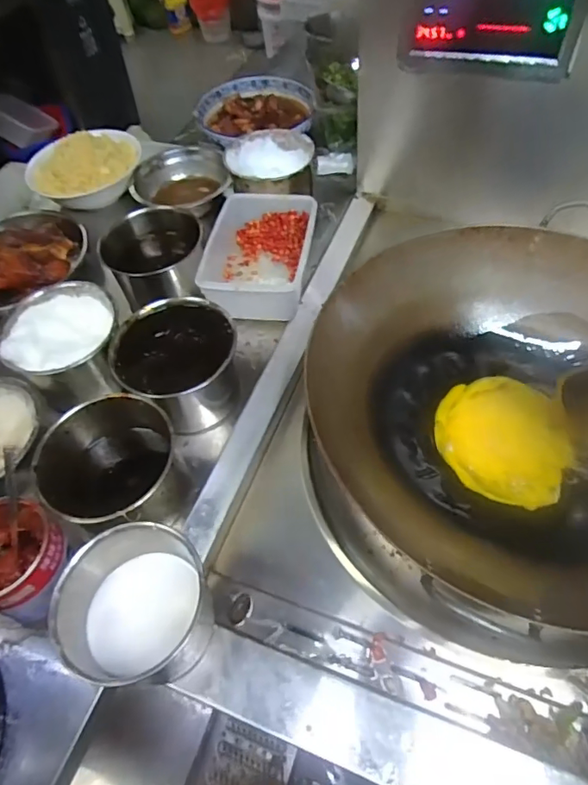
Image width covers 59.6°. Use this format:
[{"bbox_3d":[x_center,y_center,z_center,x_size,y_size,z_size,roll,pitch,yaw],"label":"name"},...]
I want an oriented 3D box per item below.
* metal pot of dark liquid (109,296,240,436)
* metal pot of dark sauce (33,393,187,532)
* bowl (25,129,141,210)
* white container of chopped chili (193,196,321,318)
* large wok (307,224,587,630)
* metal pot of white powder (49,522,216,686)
[{"bbox_3d":[-0.150,-0.030,0.700,0.155,0.139,0.133,-21,56,-10],"label":"metal pot of dark liquid"},{"bbox_3d":[-0.204,0.094,0.619,0.153,0.112,0.143,-2,55,3],"label":"metal pot of dark sauce"},{"bbox_3d":[-0.367,-0.398,0.910,0.174,0.080,0.147,-4,55,2],"label":"bowl"},{"bbox_3d":[-0.051,-0.213,0.824,0.165,0.080,0.225,7,56,10],"label":"white container of chopped chili"},{"bbox_3d":[0.254,0.006,0.615,0.437,0.152,0.465,-2,55,3],"label":"large wok"},{"bbox_3d":[-0.153,0.215,0.514,0.133,0.113,0.129,-2,55,3],"label":"metal pot of white powder"}]

